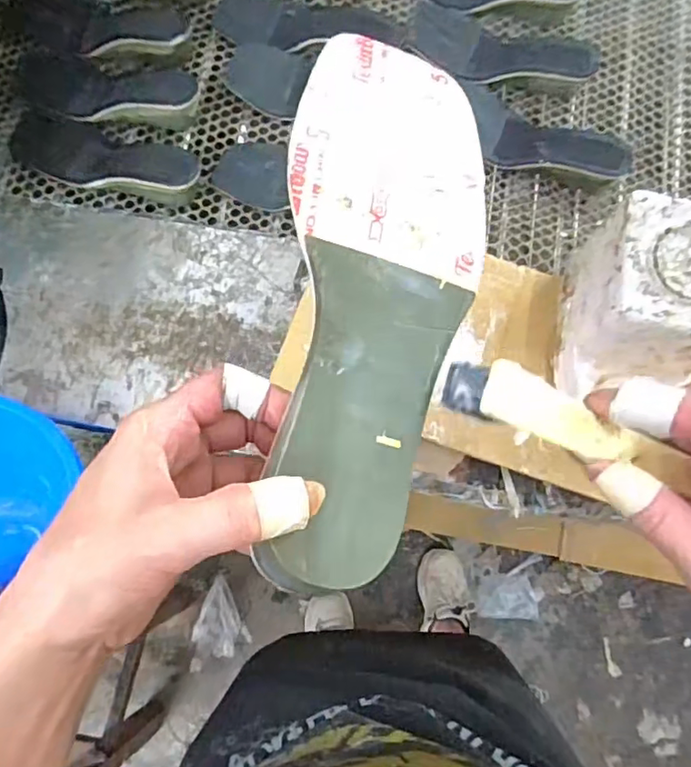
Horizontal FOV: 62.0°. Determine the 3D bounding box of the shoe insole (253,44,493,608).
[{"bbox_3d":[0.013,-0.035,0.220,0.074,0.017,0.214,7,78,1],"label":"shoe insole"}]

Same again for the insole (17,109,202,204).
[{"bbox_3d":[-0.281,-0.261,0.670,0.217,0.017,0.077,14,77,2],"label":"insole"}]

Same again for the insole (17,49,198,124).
[{"bbox_3d":[-0.281,-0.347,0.683,0.204,0.017,0.077,7,77,1],"label":"insole"}]

